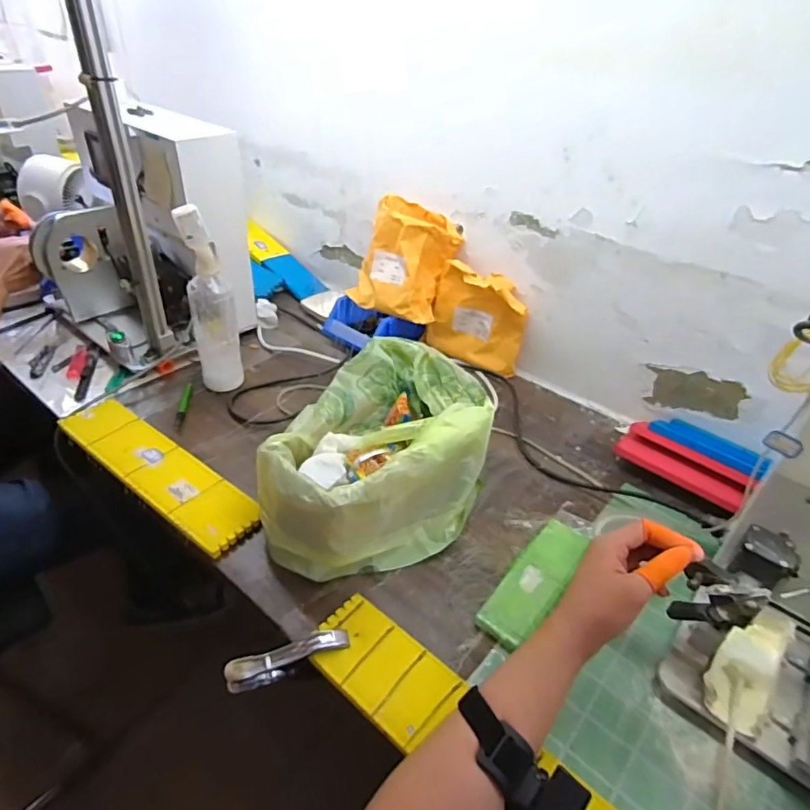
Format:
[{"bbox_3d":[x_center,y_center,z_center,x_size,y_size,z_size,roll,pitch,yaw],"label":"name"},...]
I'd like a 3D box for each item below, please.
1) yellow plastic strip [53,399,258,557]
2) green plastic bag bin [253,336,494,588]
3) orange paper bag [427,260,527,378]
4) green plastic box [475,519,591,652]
[{"bbox_3d":[-0.326,0.081,0.703,0.340,0.018,0.080,27,42,28],"label":"yellow plastic strip"},{"bbox_3d":[-0.024,0.065,0.664,0.222,0.126,0.309,18,39,17],"label":"green plastic bag bin"},{"bbox_3d":[0.124,-0.147,0.929,0.171,0.162,0.048,24,41,24],"label":"orange paper bag"},{"bbox_3d":[0.151,0.198,0.604,0.058,0.015,0.186,28,43,28],"label":"green plastic box"}]

